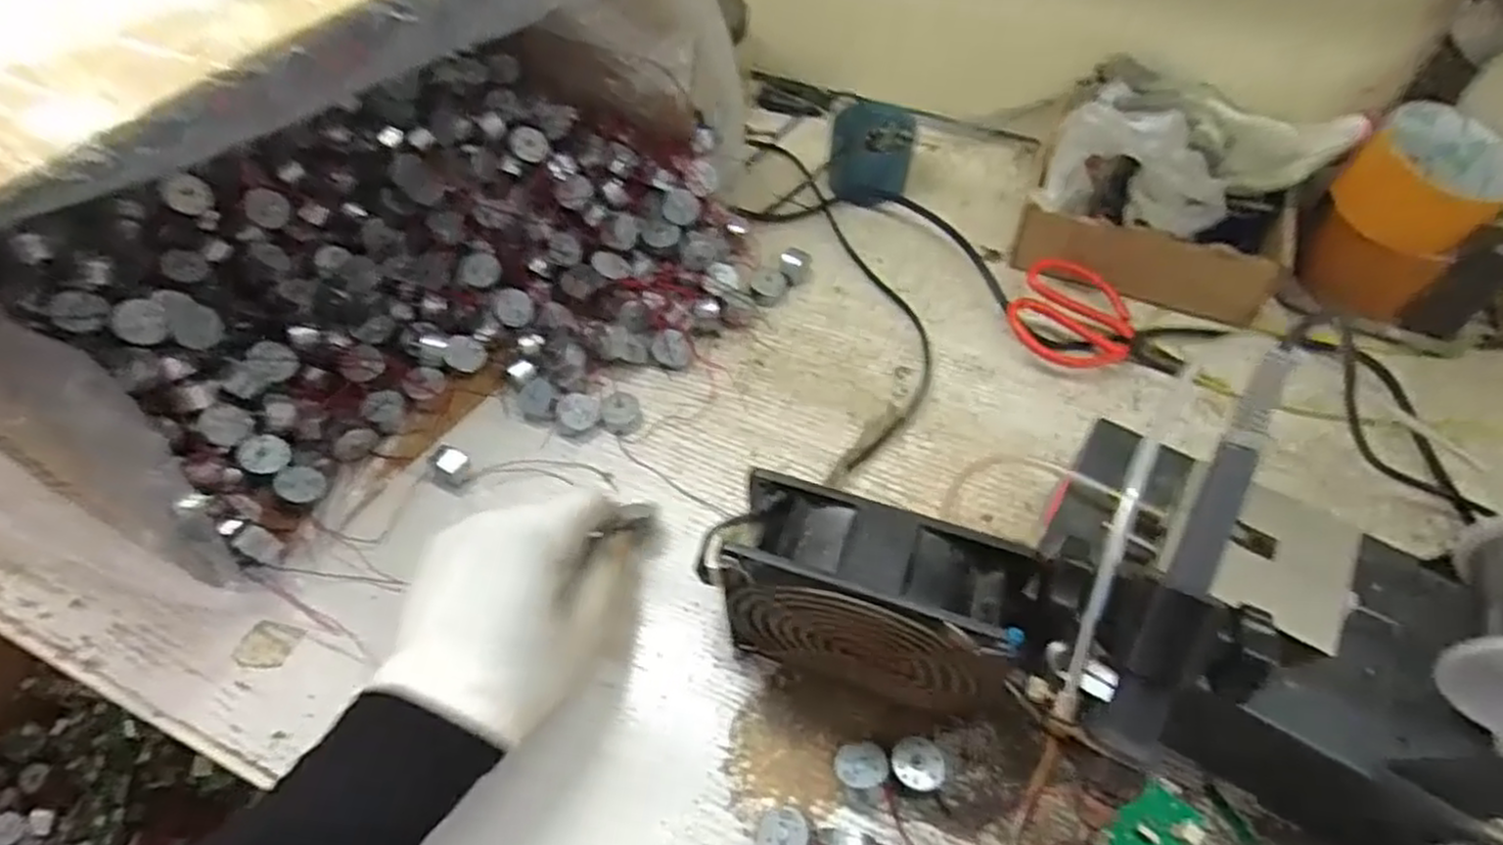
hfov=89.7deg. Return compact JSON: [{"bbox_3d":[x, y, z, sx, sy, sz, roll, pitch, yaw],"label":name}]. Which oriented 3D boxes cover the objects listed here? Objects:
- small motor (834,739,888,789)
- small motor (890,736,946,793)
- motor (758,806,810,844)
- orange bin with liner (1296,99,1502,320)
[{"bbox_3d":[0.050,0.158,0.347,0.023,0.016,0.020,-9,57,-5],"label":"small motor"},{"bbox_3d":[0.076,0.157,0.348,0.024,0.012,0.024,0,57,0],"label":"small motor"},{"bbox_3d":[0.013,0.182,0.331,0.021,0.018,0.023,0,57,0],"label":"motor"},{"bbox_3d":[0.421,-0.133,0.496,0.079,0.105,0.082,-37,64,-22],"label":"orange bin with liner"}]

